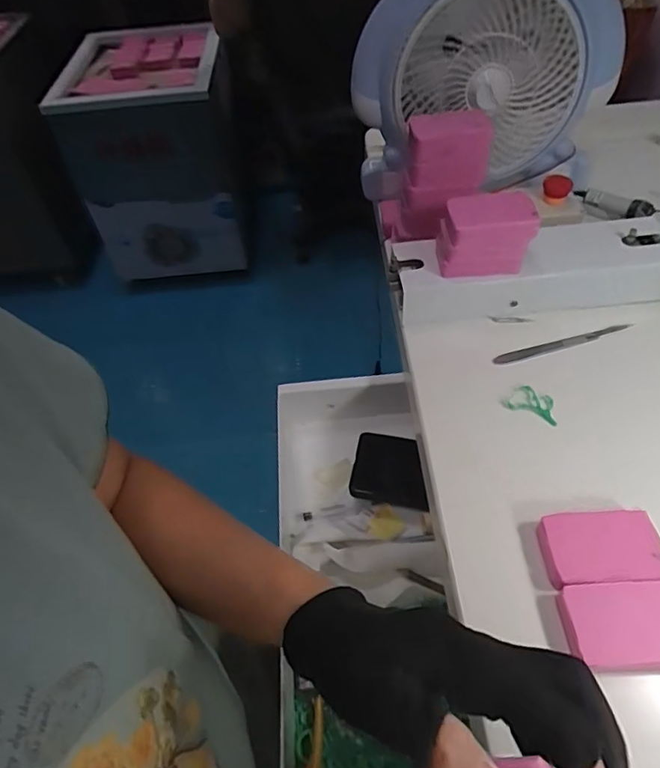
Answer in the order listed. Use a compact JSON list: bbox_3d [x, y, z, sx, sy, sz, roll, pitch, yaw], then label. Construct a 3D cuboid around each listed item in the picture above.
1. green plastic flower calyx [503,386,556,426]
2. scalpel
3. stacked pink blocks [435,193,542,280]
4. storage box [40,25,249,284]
[{"bbox_3d":[0.166,0.017,0.432,0.042,0.006,0.026,24,65,20],"label":"green plastic flower calyx"},{"bbox_3d":[0.209,-0.036,0.472,0.130,0.008,0.010,-15,51,-6],"label":"scalpel"},{"bbox_3d":[0.134,-0.129,0.460,0.077,0.068,0.045,-3,51,3],"label":"stacked pink blocks"},{"bbox_3d":[-0.501,-0.685,1.592,0.436,0.517,0.523,-12,51,-4],"label":"storage box"}]

